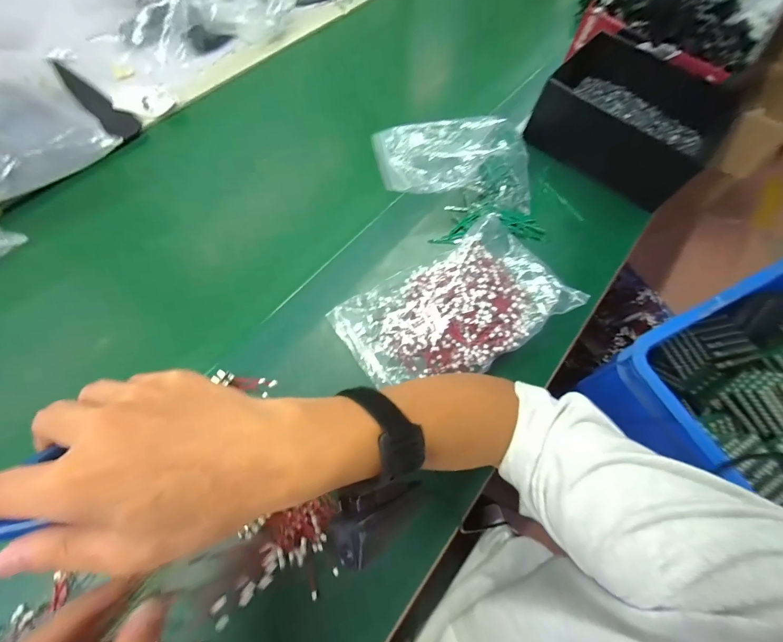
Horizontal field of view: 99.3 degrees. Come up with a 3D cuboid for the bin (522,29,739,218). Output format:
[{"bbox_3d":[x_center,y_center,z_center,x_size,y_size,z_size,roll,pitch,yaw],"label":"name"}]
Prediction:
[{"bbox_3d":[0.352,-0.296,0.505,0.219,0.080,0.168,39,69,15],"label":"bin"}]

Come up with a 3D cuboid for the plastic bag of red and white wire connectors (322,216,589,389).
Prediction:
[{"bbox_3d":[0.070,-0.018,0.382,0.242,0.051,0.151,-28,69,-14],"label":"plastic bag of red and white wire connectors"}]

